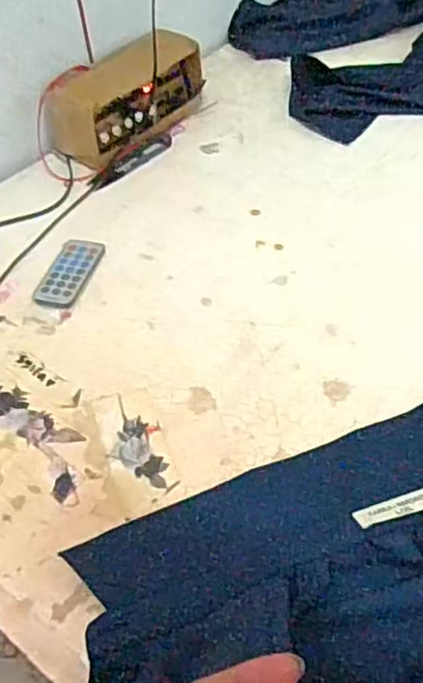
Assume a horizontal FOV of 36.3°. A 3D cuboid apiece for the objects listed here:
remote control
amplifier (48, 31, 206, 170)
[{"bbox_3d":[-0.132,-0.066,0.604,0.044,0.007,0.088,8,51,11],"label":"remote control"},{"bbox_3d":[-0.094,-0.281,0.738,0.075,0.086,0.189,33,59,28],"label":"amplifier"}]

